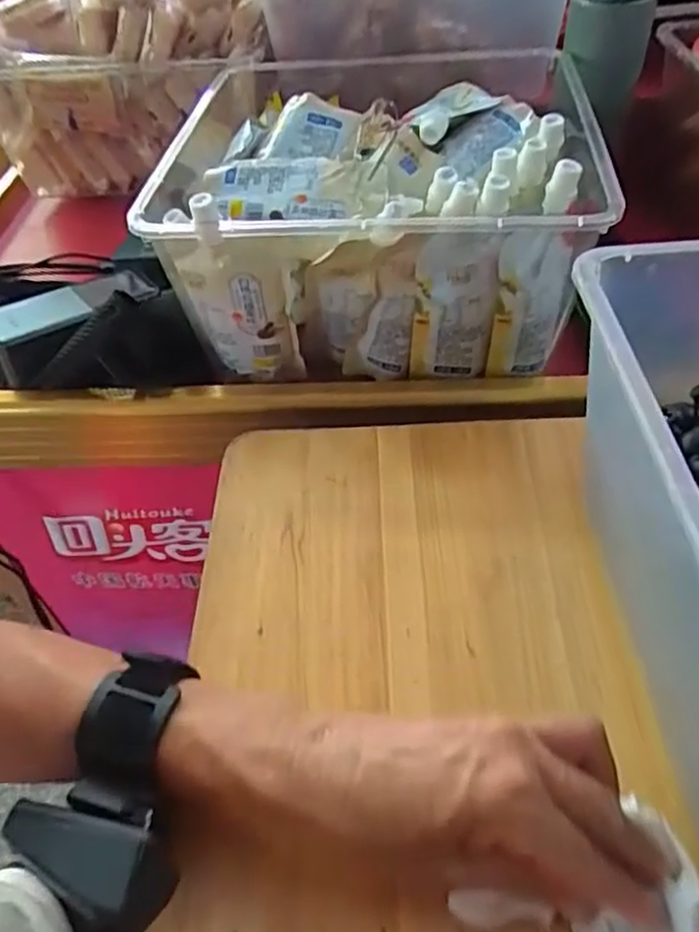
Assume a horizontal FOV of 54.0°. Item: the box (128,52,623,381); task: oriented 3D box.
[{"bbox_3d":[0.018,-0.217,0.554,0.309,0.131,0.324,0,48,5],"label":"box"}]

